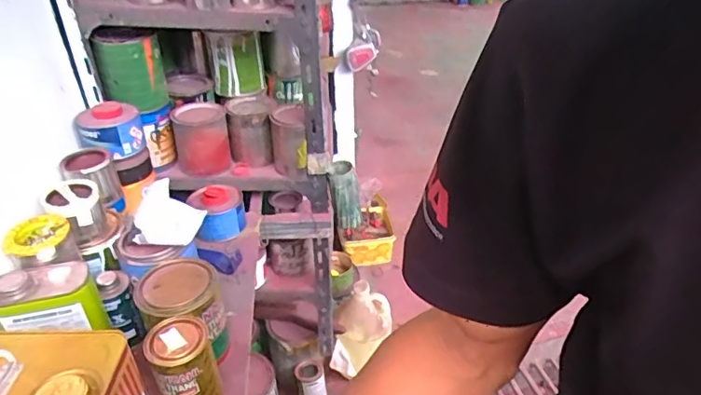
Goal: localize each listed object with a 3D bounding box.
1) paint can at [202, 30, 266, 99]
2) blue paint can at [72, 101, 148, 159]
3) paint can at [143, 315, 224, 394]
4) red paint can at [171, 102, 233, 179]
[{"bbox_3d":[-0.243,-0.291,1.109,0.103,0.131,0.115,-12,36,-13],"label":"paint can"},{"bbox_3d":[-0.416,-0.117,0.916,0.105,0.069,0.116,-16,37,-20],"label":"blue paint can"},{"bbox_3d":[-0.204,0.214,0.657,0.070,0.122,0.071,-2,34,1],"label":"paint can"},{"bbox_3d":[-0.293,-0.115,1.060,0.108,0.122,0.097,-11,35,-12],"label":"red paint can"}]

